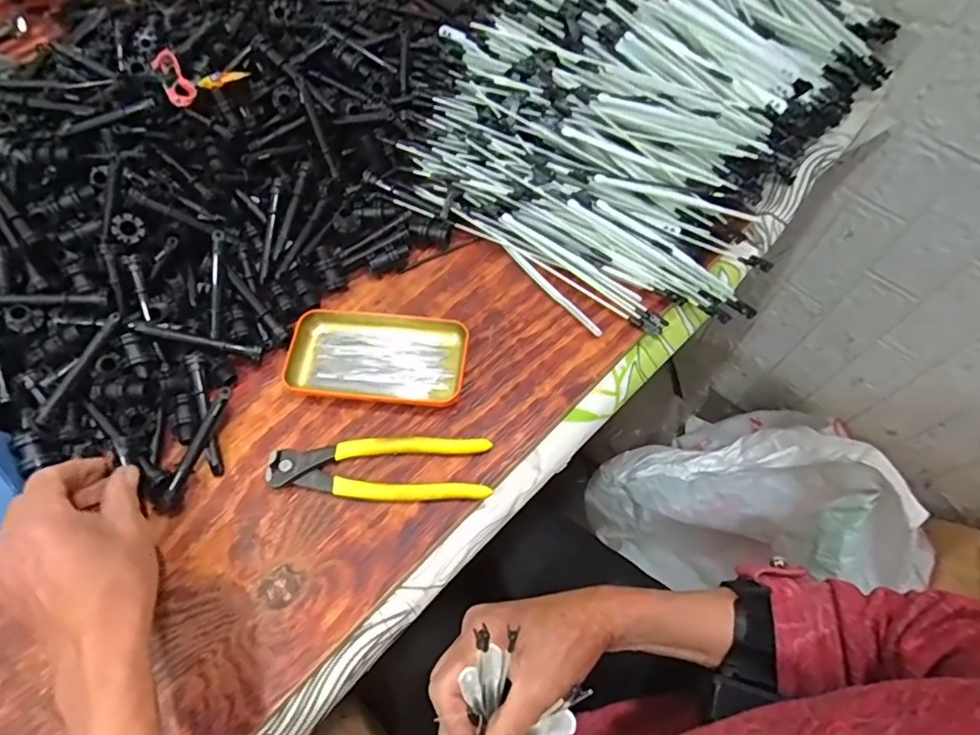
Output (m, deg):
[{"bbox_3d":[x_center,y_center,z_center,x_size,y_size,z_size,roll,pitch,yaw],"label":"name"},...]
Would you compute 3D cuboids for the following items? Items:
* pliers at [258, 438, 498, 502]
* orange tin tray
[{"bbox_3d":[-0.083,0.076,0.423,0.162,0.015,0.045,0,62,2],"label":"pliers"},{"bbox_3d":[-0.090,-0.010,0.463,0.140,0.020,0.070,4,62,4],"label":"orange tin tray"}]

